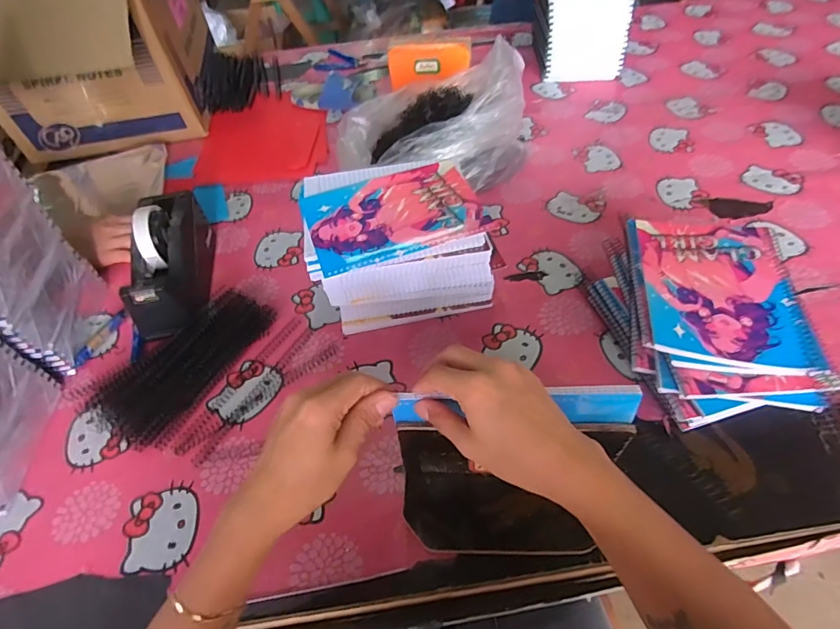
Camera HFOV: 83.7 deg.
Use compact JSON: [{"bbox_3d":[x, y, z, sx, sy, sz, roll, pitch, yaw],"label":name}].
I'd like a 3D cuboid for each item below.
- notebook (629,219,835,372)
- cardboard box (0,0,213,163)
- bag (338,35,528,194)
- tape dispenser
[{"bbox_3d":[0.312,-0.031,0.499,0.157,0.013,0.195,4,51,8],"label":"notebook"},{"bbox_3d":[-0.625,-0.517,0.908,0.341,0.265,0.394,-11,50,-5],"label":"cardboard box"},{"bbox_3d":[0.020,-0.286,0.744,0.300,0.159,0.187,-25,53,-16],"label":"bag"},{"bbox_3d":[-0.336,-0.074,0.631,0.085,0.107,0.221,-10,50,-4],"label":"tape dispenser"}]

